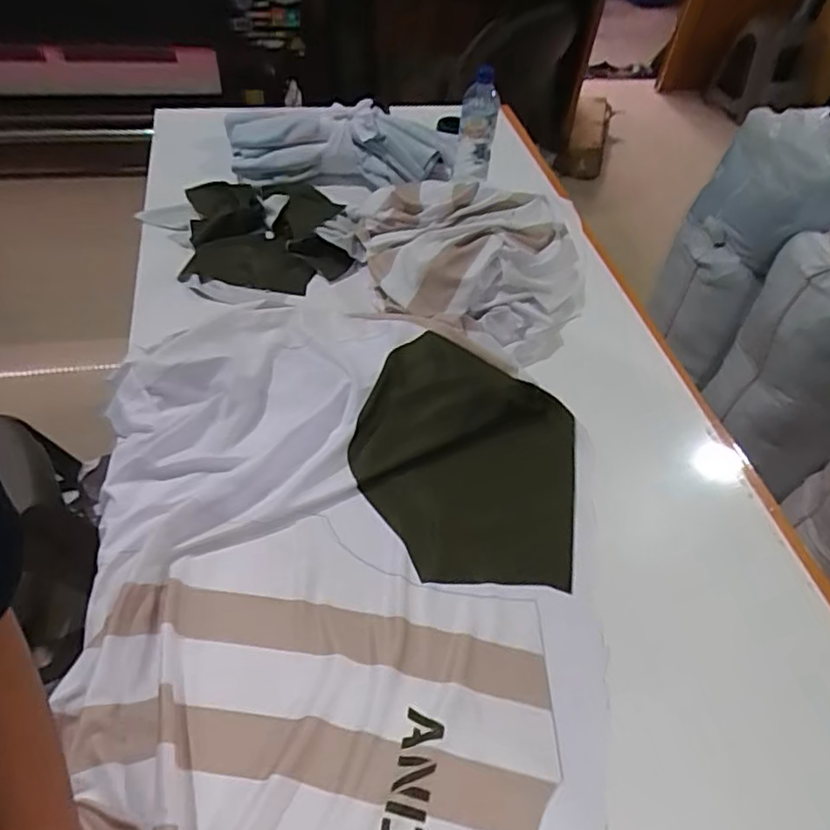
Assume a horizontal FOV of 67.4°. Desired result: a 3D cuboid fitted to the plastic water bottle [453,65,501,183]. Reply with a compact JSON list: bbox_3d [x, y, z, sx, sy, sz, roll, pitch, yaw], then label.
[{"bbox_3d":[0.109,-0.497,1.109,0.065,0.203,0.062,9,48,3],"label":"plastic water bottle"}]

